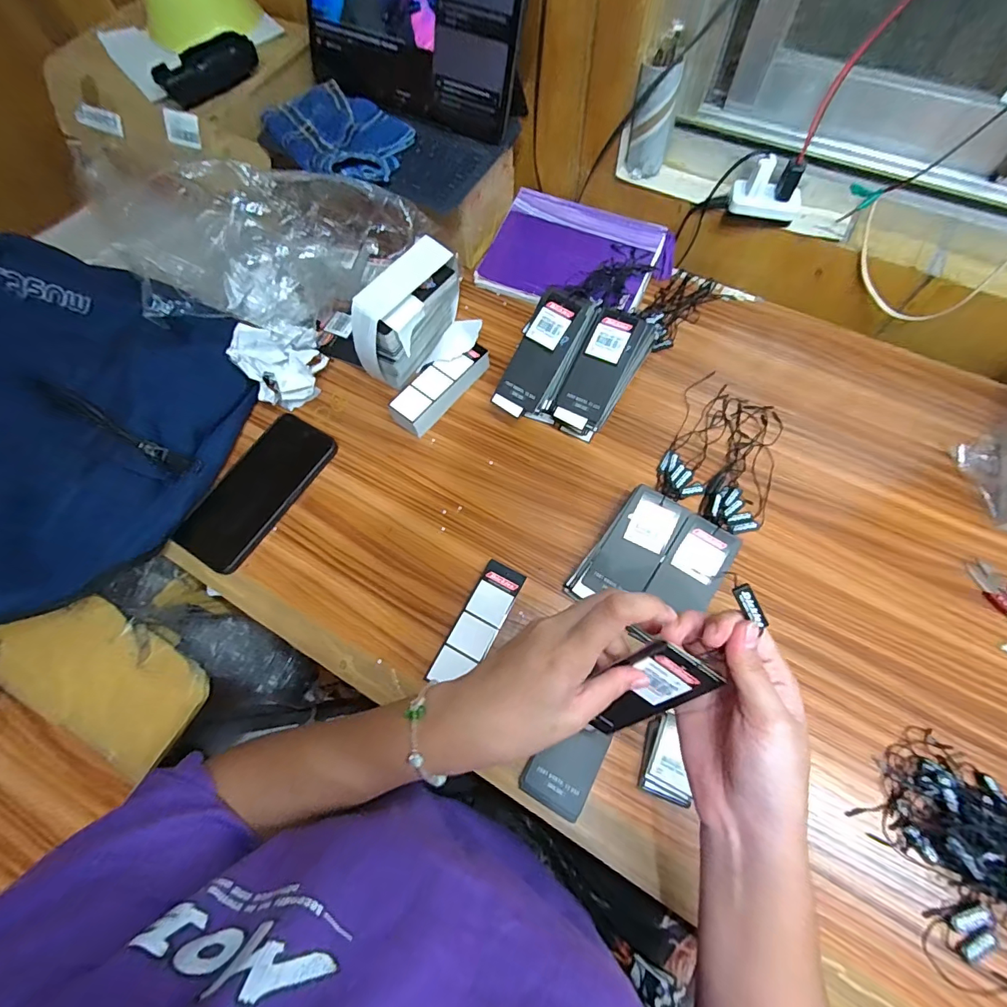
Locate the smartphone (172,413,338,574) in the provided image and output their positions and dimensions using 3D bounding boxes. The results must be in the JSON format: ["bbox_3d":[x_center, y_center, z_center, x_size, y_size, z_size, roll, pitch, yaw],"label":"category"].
[{"bbox_3d":[-0.251,-0.015,0.465,0.078,0.014,0.169,28,71,13],"label":"smartphone"}]

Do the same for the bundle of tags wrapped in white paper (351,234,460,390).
[{"bbox_3d":[-0.100,-0.200,0.492,0.044,0.104,0.132,30,71,14],"label":"bundle of tags wrapped in white paper"}]

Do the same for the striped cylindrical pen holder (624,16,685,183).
[{"bbox_3d":[0.165,-0.428,0.496,0.042,0.126,0.041,-1,67,2],"label":"striped cylindrical pen holder"}]

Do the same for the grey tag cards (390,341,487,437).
[{"bbox_3d":[-0.068,-0.127,0.494,0.035,0.041,0.124,37,73,16],"label":"grey tag cards"}]

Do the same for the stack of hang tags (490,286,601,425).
[{"bbox_3d":[0.046,-0.153,0.473,0.060,0.045,0.136,31,103,14],"label":"stack of hang tags"}]

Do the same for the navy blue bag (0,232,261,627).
[{"bbox_3d":[-0.474,-0.050,0.436,0.325,0.111,0.397,24,70,12],"label":"navy blue bag"}]

